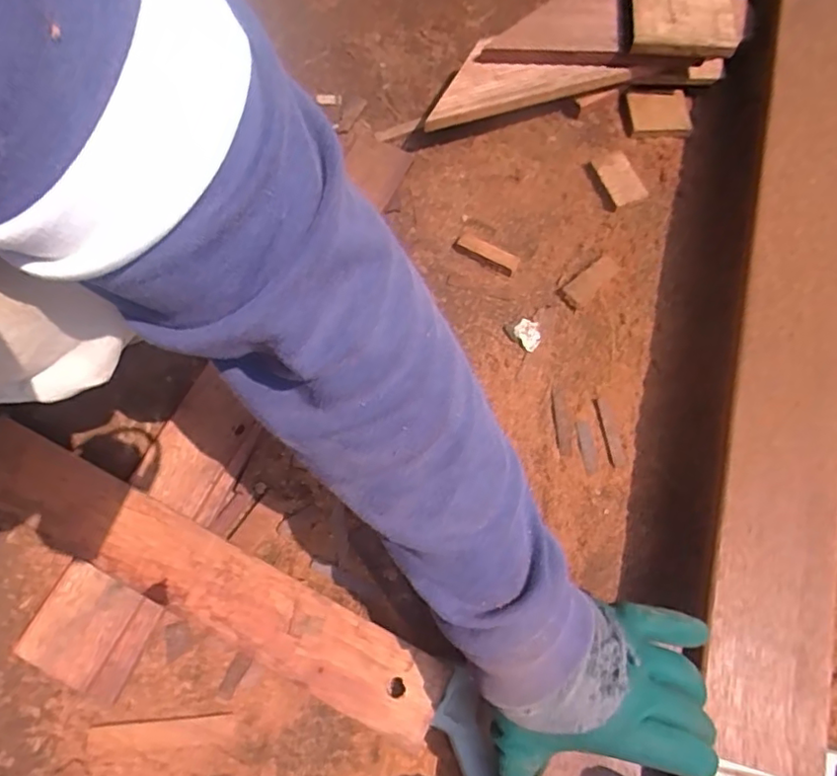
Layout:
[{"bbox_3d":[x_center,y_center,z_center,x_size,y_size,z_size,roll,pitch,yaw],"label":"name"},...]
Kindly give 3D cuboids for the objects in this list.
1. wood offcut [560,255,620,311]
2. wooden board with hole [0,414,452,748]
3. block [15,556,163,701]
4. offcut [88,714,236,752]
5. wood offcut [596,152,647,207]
[{"bbox_3d":[0.178,-0.111,0.600,0.027,0.005,0.073,46,71,-3],"label":"wood offcut"},{"bbox_3d":[-0.179,0.148,0.467,0.424,0.022,0.067,27,74,5],"label":"wooden board with hole"},{"bbox_3d":[-0.259,0.193,0.471,0.080,0.035,0.080,23,72,7],"label":"block"},{"bbox_3d":[-0.203,0.274,0.463,0.110,0.006,0.021,-3,70,-2],"label":"offcut"},{"bbox_3d":[0.217,-0.226,0.637,0.037,0.015,0.059,-22,72,-8],"label":"wood offcut"}]

